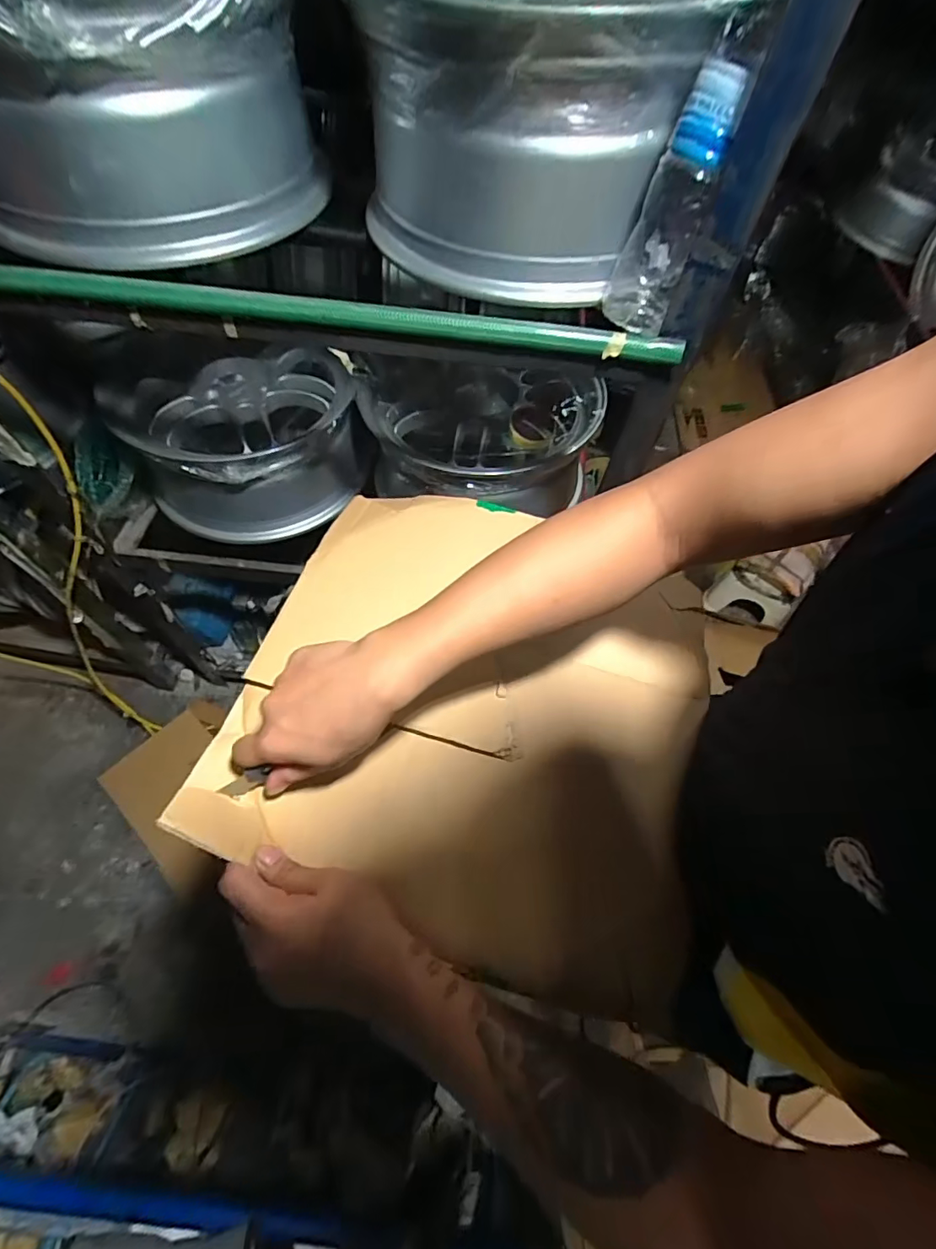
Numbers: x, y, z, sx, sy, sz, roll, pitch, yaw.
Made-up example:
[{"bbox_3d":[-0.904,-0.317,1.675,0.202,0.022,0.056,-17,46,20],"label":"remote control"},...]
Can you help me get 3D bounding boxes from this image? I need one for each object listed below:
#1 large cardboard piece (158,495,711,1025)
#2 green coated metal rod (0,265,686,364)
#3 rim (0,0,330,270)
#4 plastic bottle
[{"bbox_3d":[0.010,0.062,0.464,0.409,0.050,0.394,18,60,6],"label":"large cardboard piece"},{"bbox_3d":[-0.182,-0.336,0.534,0.810,0.026,0.025,7,59,0],"label":"green coated metal rod"},{"bbox_3d":[-0.406,-0.665,0.607,0.391,0.218,0.461,-12,61,-11],"label":"rim"},{"bbox_3d":[0.183,-0.379,0.466,0.058,0.185,0.063,14,60,4],"label":"plastic bottle"}]

